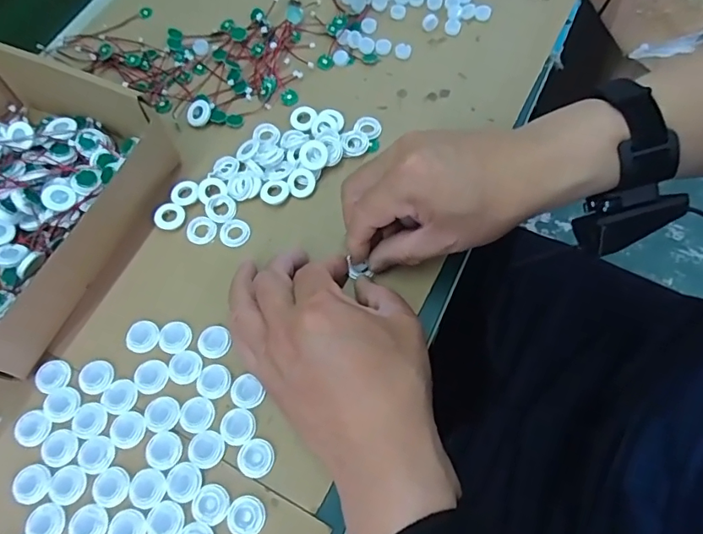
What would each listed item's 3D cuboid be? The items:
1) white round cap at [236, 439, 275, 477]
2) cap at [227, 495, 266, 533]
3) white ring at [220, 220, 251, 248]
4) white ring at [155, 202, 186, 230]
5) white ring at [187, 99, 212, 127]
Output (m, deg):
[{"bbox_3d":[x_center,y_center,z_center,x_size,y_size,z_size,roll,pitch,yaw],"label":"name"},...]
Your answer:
[{"bbox_3d":[-0.061,0.121,0.311,0.022,0.004,0.023,-1,66,3],"label":"white round cap"},{"bbox_3d":[-0.064,0.151,0.298,0.022,0.004,0.022,-1,66,3],"label":"cap"},{"bbox_3d":[-0.090,-0.027,0.381,0.023,0.004,0.022,-1,66,3],"label":"white ring"},{"bbox_3d":[-0.142,-0.040,0.386,0.022,0.006,0.021,-1,66,3],"label":"white ring"},{"bbox_3d":[-0.131,-0.132,0.424,0.022,0.004,0.022,-1,84,7],"label":"white ring"}]

